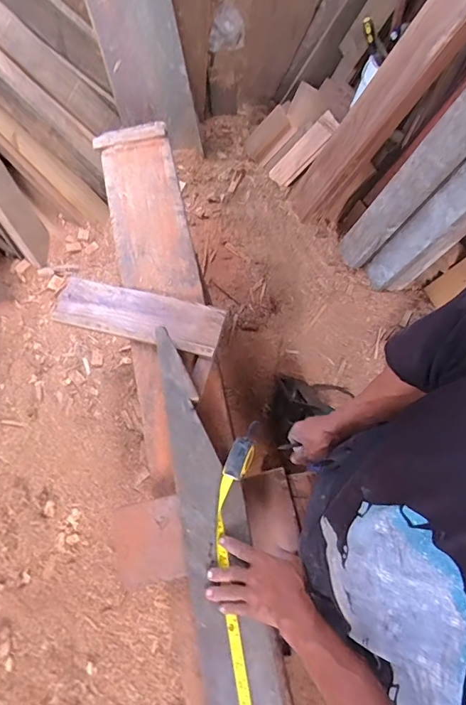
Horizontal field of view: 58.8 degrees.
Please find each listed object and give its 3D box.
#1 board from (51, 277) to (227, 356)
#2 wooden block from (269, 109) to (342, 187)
[{"bbox_3d":[-0.218,-0.088,0.928,0.395,0.015,0.117,12,72,13],"label":"board"},{"bbox_3d":[0.275,-0.785,1.629,0.322,0.036,0.101,-40,70,32],"label":"wooden block"}]

